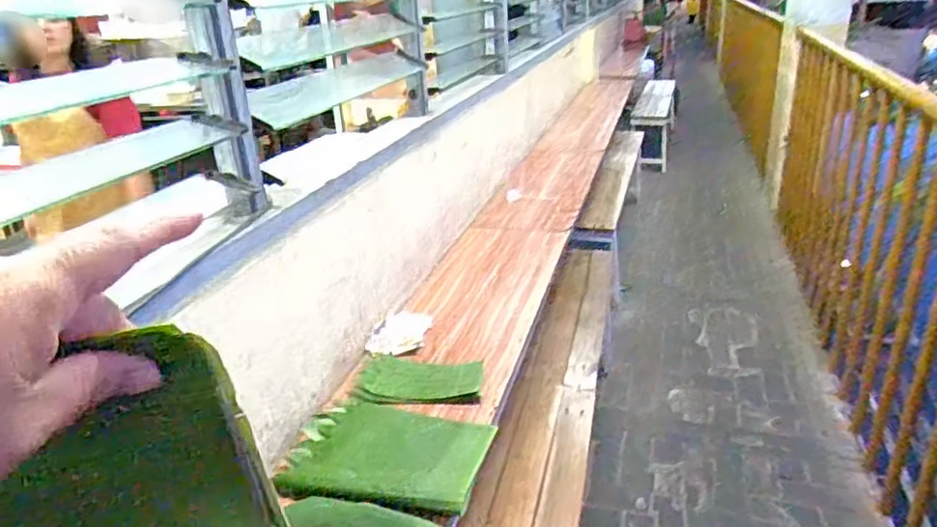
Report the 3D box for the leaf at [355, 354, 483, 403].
[{"bbox_3d":[-0.091,0.220,1.180,0.234,0.044,0.100,-2,24,4],"label":"leaf"}]

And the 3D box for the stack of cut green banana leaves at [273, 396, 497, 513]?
[{"bbox_3d":[-0.130,0.301,1.015,0.308,0.057,0.222,5,25,18],"label":"stack of cut green banana leaves"}]

